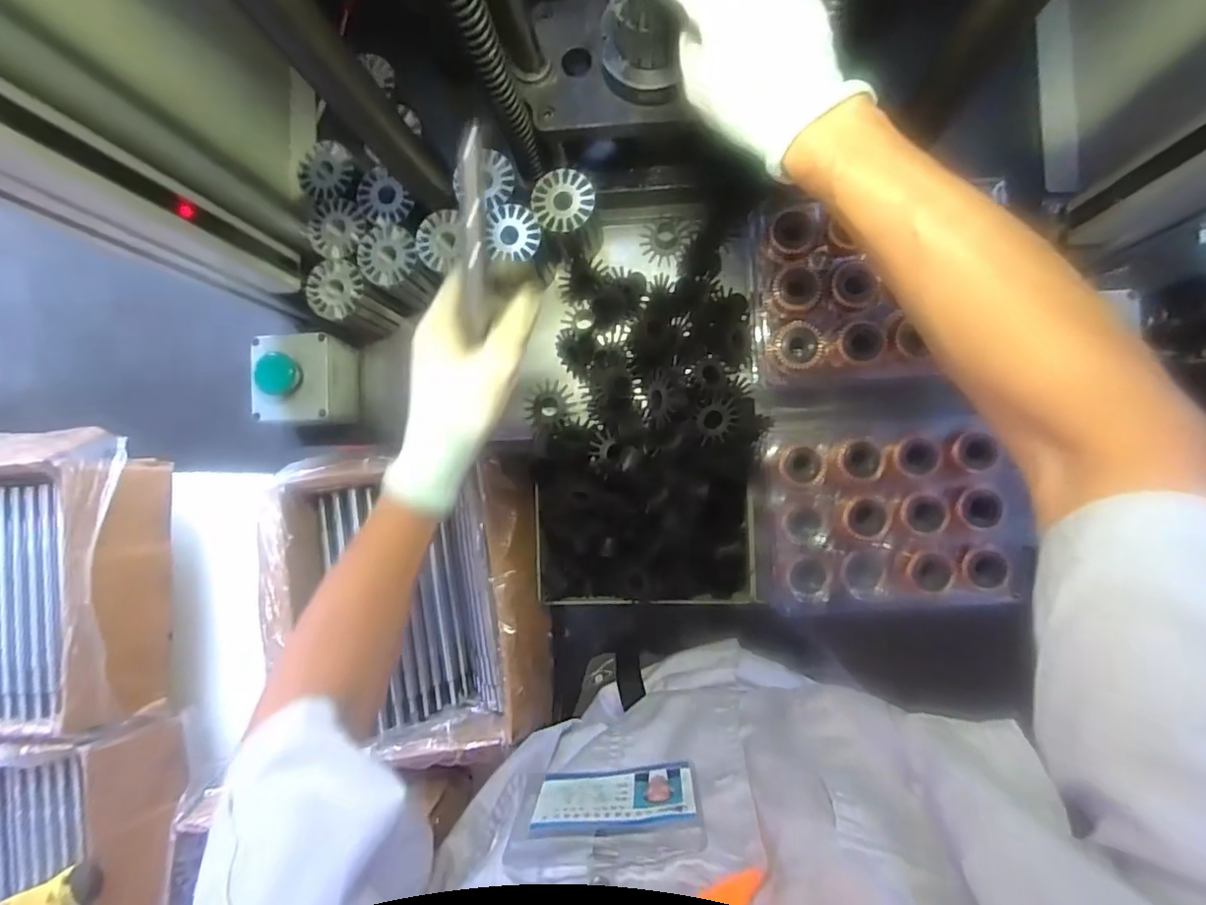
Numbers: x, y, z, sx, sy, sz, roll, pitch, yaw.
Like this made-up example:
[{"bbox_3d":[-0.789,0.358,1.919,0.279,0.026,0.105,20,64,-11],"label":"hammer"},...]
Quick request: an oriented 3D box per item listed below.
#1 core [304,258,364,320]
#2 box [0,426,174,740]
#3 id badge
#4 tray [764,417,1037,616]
[{"bbox_3d":[-0.238,-0.146,0.535,0.050,0.011,0.052,0,88,6],"label":"core"},{"bbox_3d":[-0.649,0.143,0.680,0.287,0.104,0.322,-4,88,6],"label":"box"},{"bbox_3d":[0.003,0.196,0.331,0.101,0.086,0.011,-8,94,5],"label":"id badge"},{"bbox_3d":[0.231,0.053,0.512,0.176,0.052,0.148,-6,88,6],"label":"tray"}]

